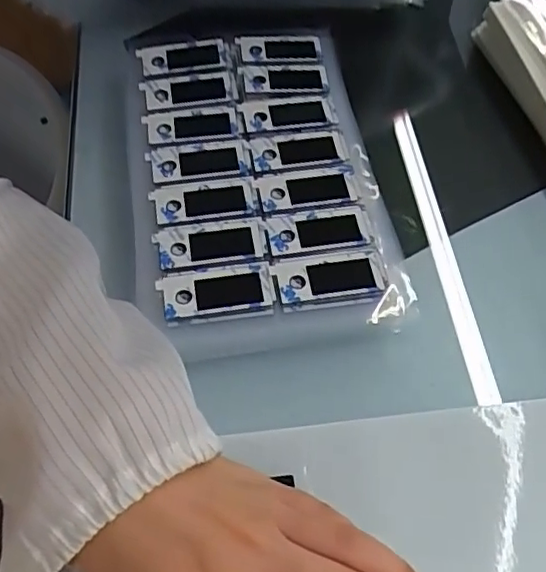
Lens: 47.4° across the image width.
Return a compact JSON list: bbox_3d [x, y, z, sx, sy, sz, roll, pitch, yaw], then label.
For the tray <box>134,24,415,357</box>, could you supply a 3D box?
[{"bbox_3d":[-0.015,-0.079,0.405,0.157,0.031,0.252,-8,58,-6],"label":"tray"}]

